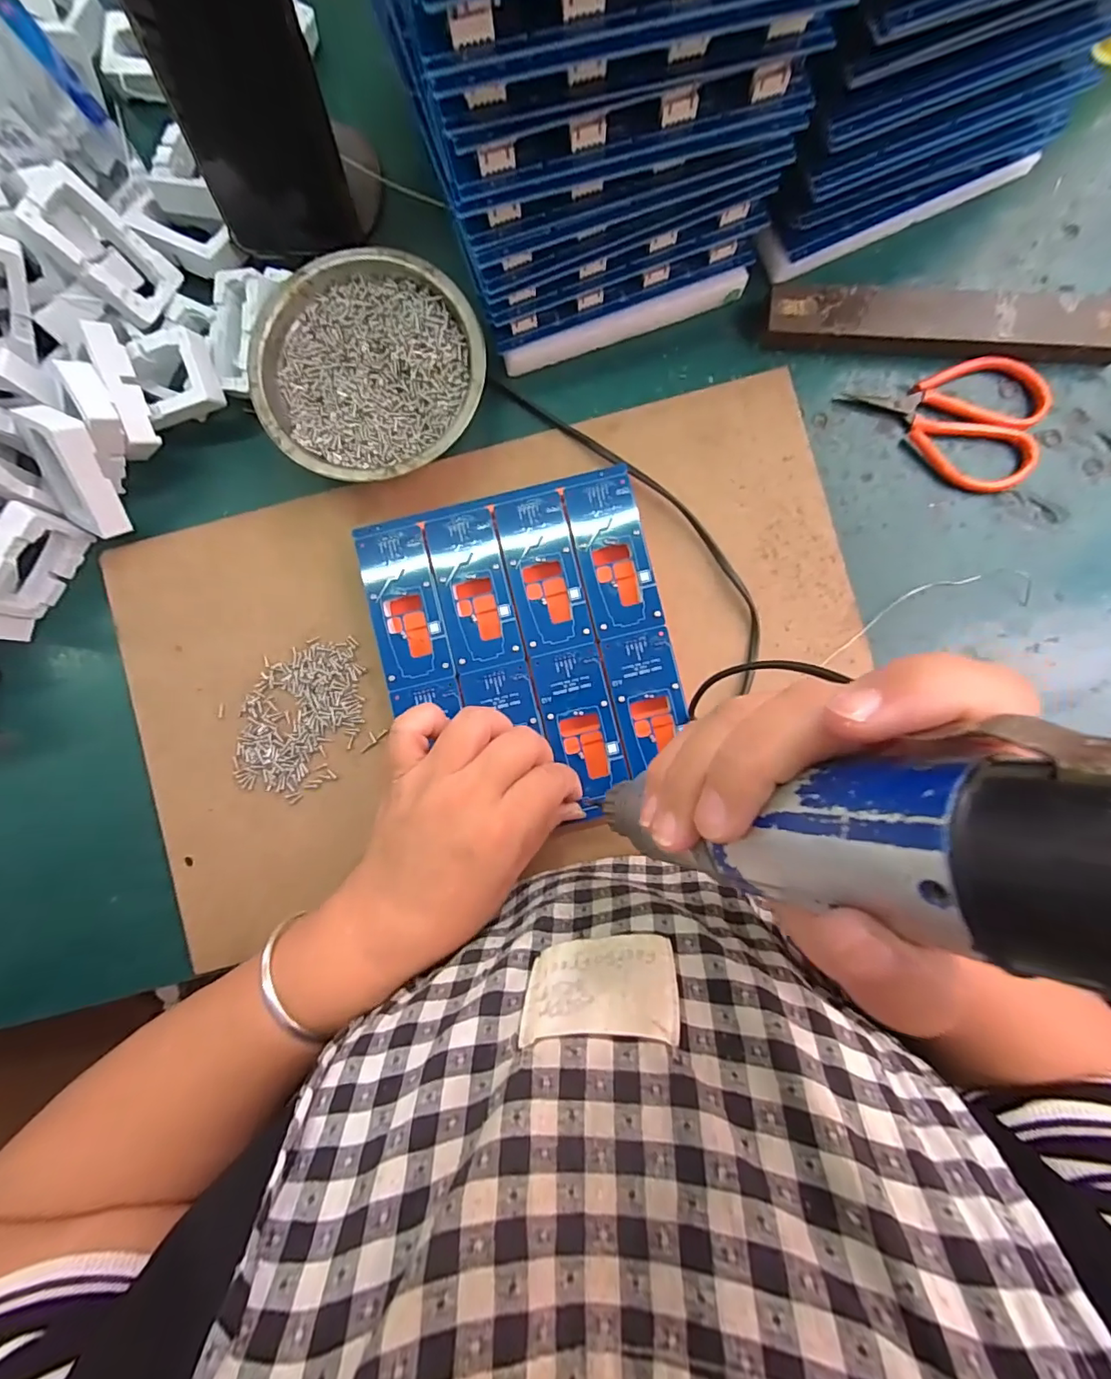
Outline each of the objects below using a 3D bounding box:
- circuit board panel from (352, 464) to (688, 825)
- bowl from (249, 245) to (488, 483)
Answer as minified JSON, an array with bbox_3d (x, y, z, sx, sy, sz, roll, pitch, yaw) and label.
[{"bbox_3d":[-0.017,-0.022,0.290,0.157,0.005,0.173,-13,89,1],"label":"circuit board panel"},{"bbox_3d":[-0.103,-0.177,0.296,0.124,0.037,0.122,0,88,1],"label":"bowl"}]

